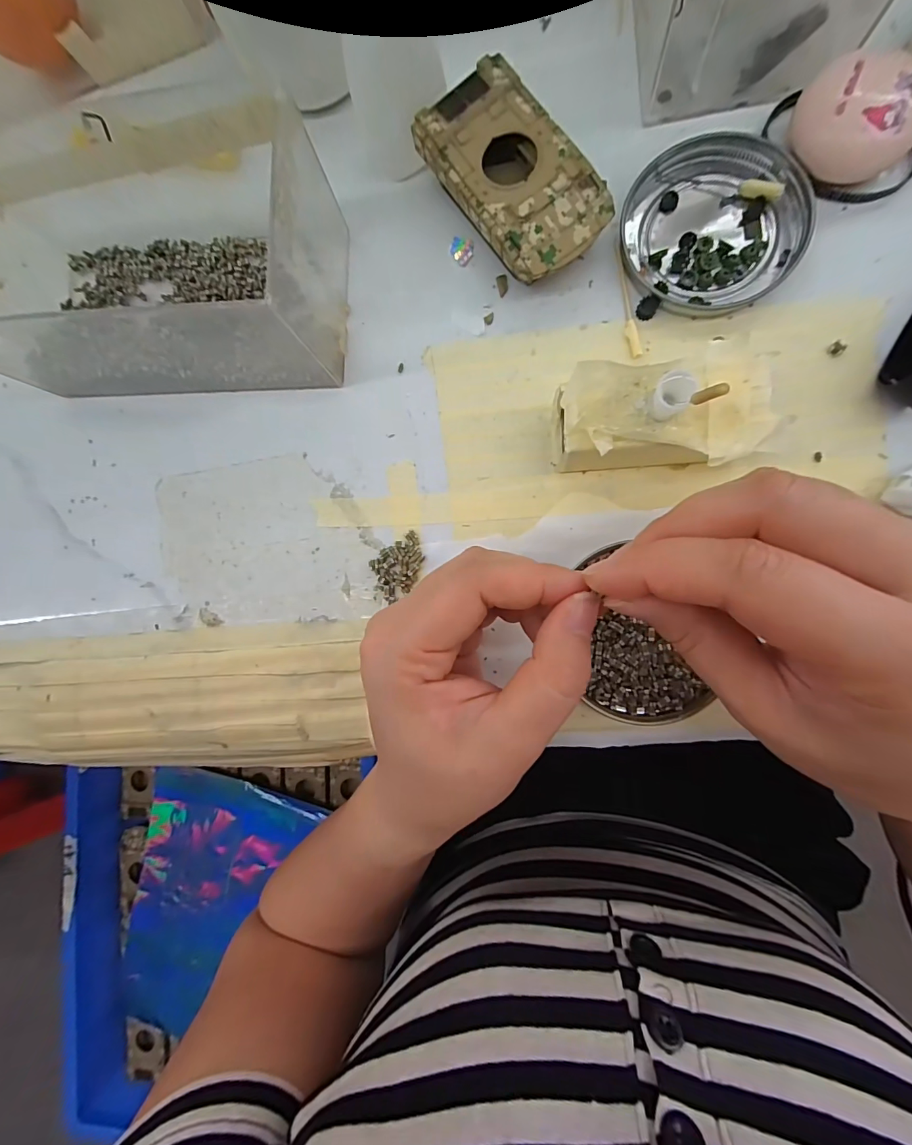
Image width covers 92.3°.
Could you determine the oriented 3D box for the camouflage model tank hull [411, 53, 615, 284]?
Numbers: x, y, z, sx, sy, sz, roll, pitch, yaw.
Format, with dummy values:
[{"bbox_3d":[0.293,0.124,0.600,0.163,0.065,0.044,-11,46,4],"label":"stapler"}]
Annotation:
[{"bbox_3d":[0.026,-0.180,0.207,0.053,0.027,0.093,-36,83,6],"label":"camouflage model tank hull"}]

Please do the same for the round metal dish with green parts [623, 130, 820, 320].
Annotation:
[{"bbox_3d":[0.117,-0.159,0.201,0.077,0.009,0.074,0,88,9],"label":"round metal dish with green parts"}]

